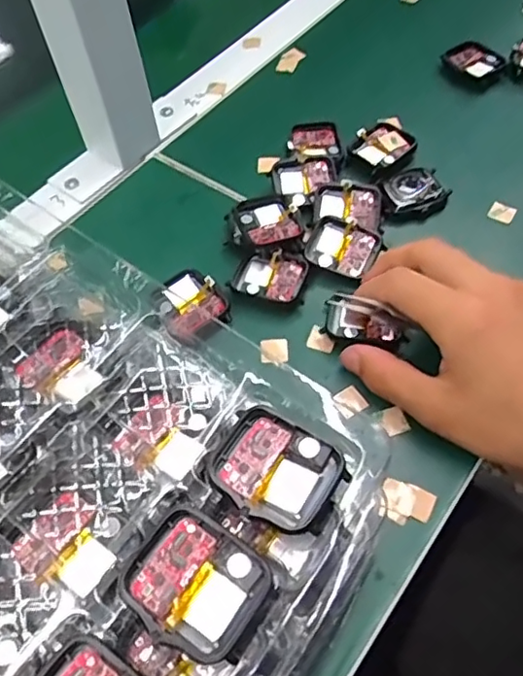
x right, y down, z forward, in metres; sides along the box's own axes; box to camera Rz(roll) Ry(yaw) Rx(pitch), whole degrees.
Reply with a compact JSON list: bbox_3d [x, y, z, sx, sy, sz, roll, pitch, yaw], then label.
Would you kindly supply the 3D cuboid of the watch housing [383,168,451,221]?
[{"bbox_3d":[0.102,-0.097,0.398,0.040,0.010,0.039,-24,59,-11],"label":"watch housing"}]

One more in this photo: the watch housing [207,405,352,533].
[{"bbox_3d":[0.006,0.048,0.216,0.046,0.008,0.036,28,63,20],"label":"watch housing"}]

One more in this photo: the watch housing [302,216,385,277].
[{"bbox_3d":[0.050,-0.056,0.368,0.045,0.009,0.032,17,60,15],"label":"watch housing"}]

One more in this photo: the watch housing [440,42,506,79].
[{"bbox_3d":[0.166,-0.217,0.464,0.039,0.009,0.036,-31,60,-15],"label":"watch housing"}]

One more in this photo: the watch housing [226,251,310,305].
[{"bbox_3d":[0.006,-0.038,0.362,0.043,0.005,0.035,11,59,11],"label":"watch housing"}]

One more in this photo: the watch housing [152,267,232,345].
[{"bbox_3d":[-0.042,-0.020,0.356,0.039,0.011,0.045,-29,60,-14],"label":"watch housing"}]

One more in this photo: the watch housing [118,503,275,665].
[{"bbox_3d":[-0.021,0.082,0.199,0.042,0.018,0.038,31,64,22],"label":"watch housing"}]

